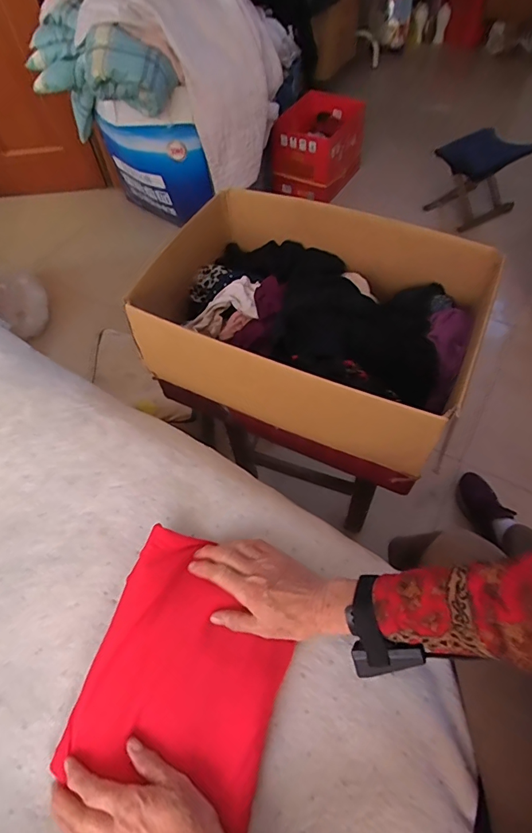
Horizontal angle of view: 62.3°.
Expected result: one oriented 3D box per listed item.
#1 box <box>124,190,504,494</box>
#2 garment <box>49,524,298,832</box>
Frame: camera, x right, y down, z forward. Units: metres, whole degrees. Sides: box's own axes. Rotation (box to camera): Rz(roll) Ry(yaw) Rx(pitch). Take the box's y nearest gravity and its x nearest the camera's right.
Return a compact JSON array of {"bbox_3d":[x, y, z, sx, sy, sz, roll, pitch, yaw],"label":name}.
[{"bbox_3d":[0.078,-0.151,0.712,0.488,0.213,0.352,21,61,17],"label":"box"},{"bbox_3d":[-0.076,0.245,0.451,0.188,0.024,0.220,15,58,7],"label":"garment"}]

